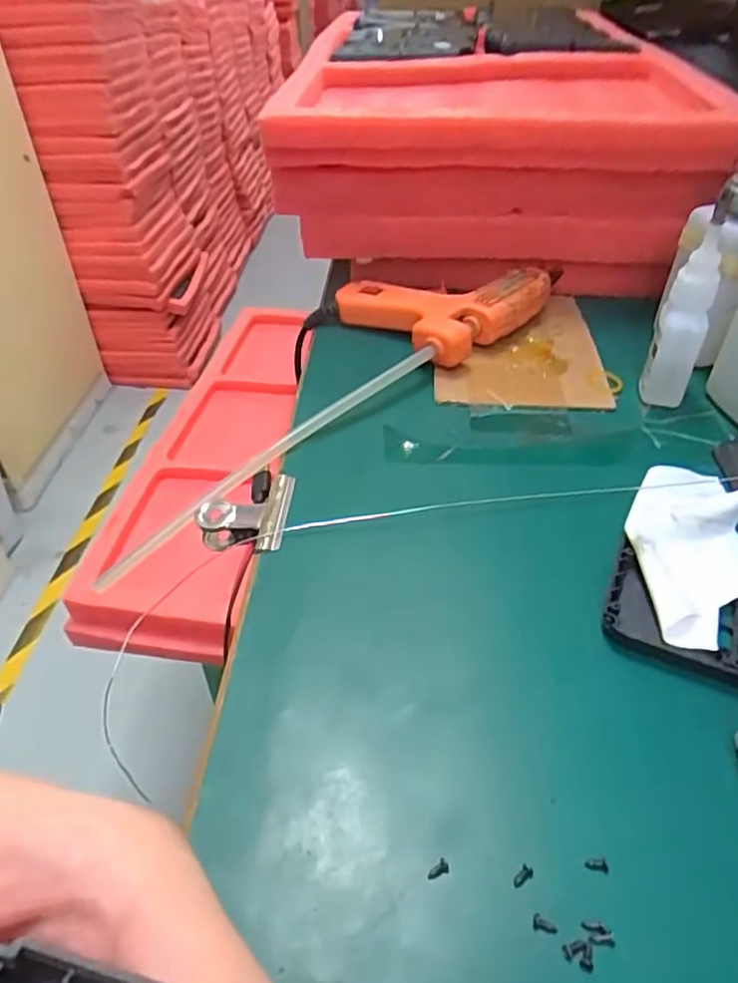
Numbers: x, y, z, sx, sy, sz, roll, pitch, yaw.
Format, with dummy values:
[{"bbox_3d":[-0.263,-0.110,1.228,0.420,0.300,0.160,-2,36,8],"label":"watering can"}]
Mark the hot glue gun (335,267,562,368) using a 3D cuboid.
[{"bbox_3d":[0.063,-0.134,0.446,0.140,0.029,0.103,-30,49,-29],"label":"hot glue gun"}]

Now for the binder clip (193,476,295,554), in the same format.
[{"bbox_3d":[-0.060,0.016,0.317,0.046,0.020,0.048,2,42,3],"label":"binder clip"}]

